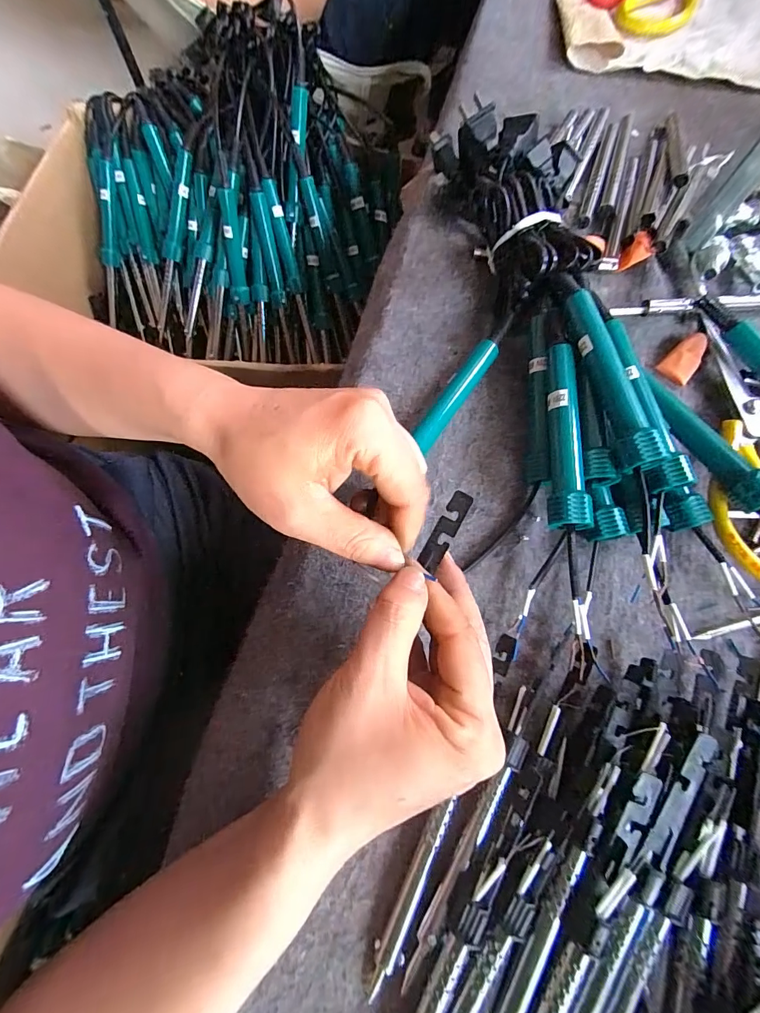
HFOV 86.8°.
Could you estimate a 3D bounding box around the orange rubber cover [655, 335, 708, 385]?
[{"bbox_3d":[0.225,-0.111,0.297,0.024,0.012,0.037,36,79,10],"label":"orange rubber cover"}]

